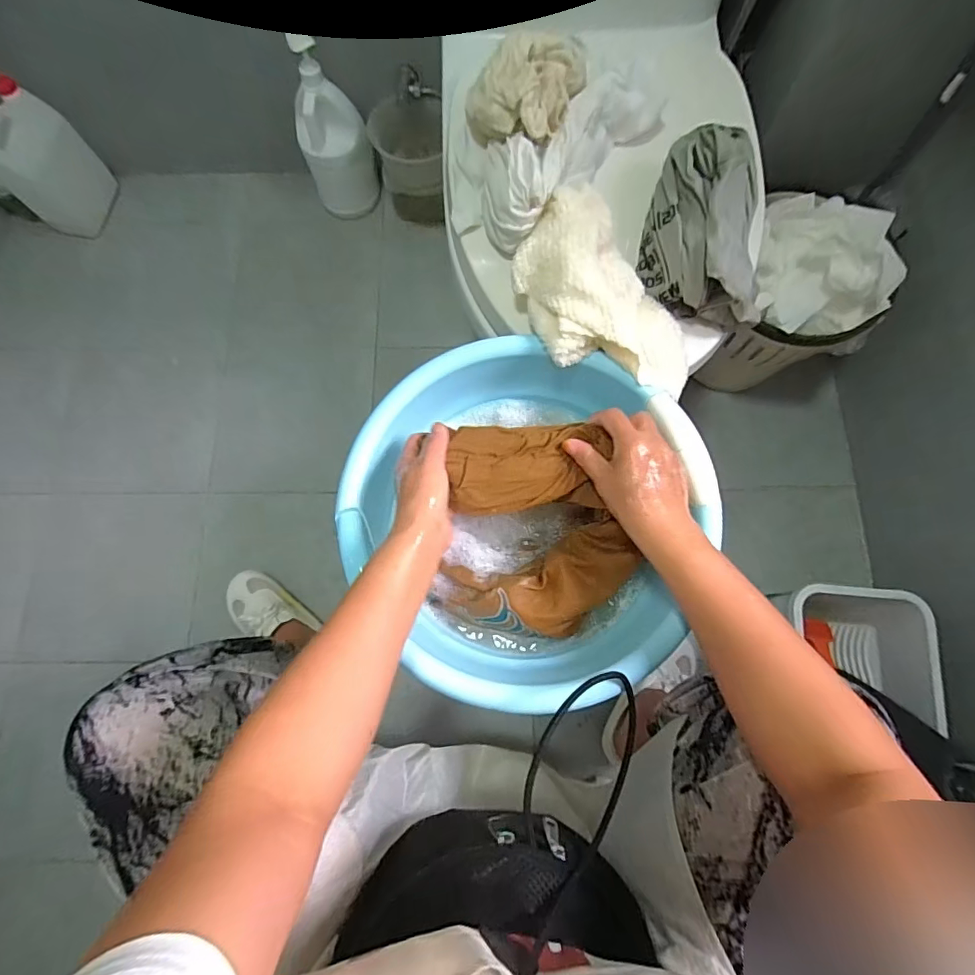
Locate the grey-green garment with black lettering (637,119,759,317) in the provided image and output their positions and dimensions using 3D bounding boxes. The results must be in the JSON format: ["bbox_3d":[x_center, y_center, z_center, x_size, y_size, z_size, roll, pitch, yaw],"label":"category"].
[{"bbox_3d":[0.207,-0.255,0.478,0.098,0.076,0.184,-3,78,1],"label":"grey-green garment with black lettering"}]

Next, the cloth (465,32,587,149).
[{"bbox_3d":[0.036,-0.395,0.486,0.092,0.060,0.106,35,81,8],"label":"cloth"}]

